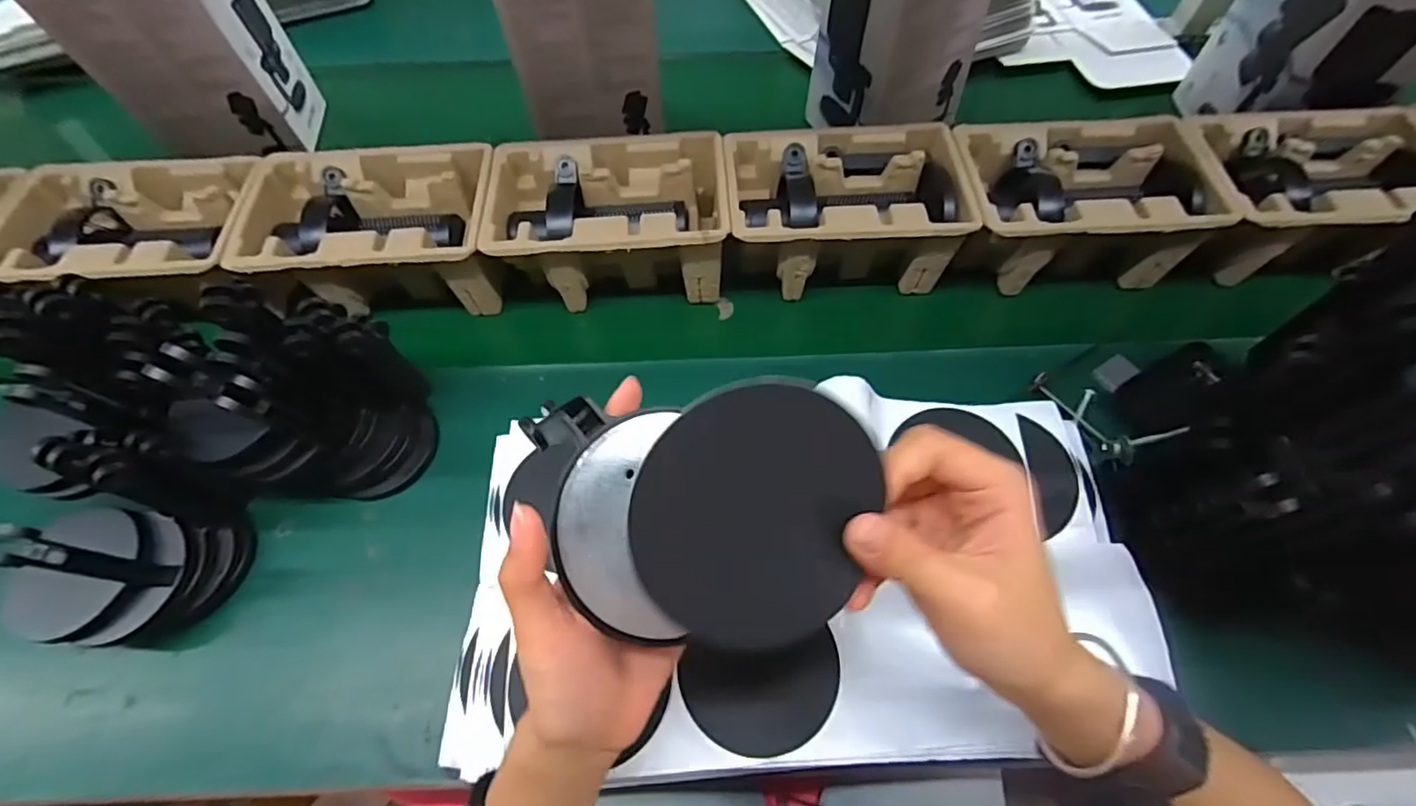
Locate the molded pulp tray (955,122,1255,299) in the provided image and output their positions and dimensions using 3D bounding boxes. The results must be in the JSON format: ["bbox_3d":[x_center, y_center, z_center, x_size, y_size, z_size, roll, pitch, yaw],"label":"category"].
[{"bbox_3d":[0.363,-0.198,0.599,0.242,0.097,0.156,-4,61,0],"label":"molded pulp tray"}]

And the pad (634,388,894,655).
[{"bbox_3d":[0.017,0.042,0.210,0.085,0.004,0.094,10,99,-16],"label":"pad"}]

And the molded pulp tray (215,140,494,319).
[{"bbox_3d":[-0.331,-0.162,0.606,0.244,0.114,0.148,-7,61,-1],"label":"molded pulp tray"}]

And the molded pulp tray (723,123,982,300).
[{"bbox_3d":[0.133,-0.191,0.602,0.220,0.098,0.142,-4,61,0],"label":"molded pulp tray"}]

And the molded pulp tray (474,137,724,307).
[{"bbox_3d":[-0.097,-0.180,0.601,0.229,0.097,0.141,-3,61,1],"label":"molded pulp tray"}]

